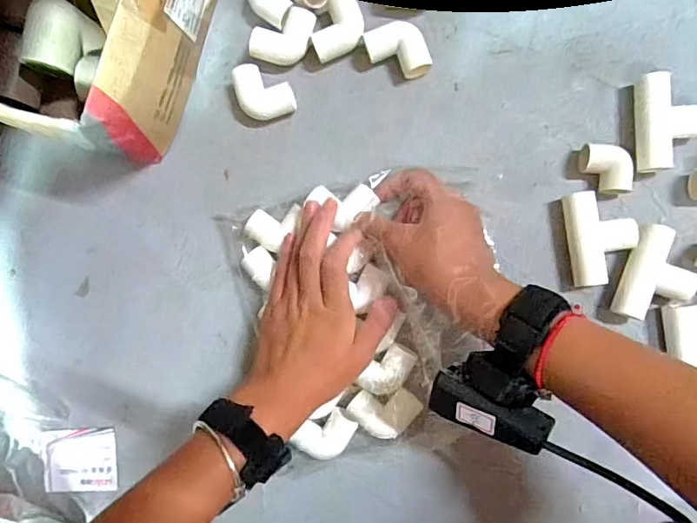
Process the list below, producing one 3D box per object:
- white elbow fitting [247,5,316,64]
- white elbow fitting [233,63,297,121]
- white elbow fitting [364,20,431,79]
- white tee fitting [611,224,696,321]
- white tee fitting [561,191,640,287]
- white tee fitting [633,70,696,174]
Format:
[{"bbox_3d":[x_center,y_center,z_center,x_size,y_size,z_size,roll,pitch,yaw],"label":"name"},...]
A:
[{"bbox_3d":[-0.052,-0.183,0.414,0.058,0.022,0.036,-29,87,6],"label":"white elbow fitting"},{"bbox_3d":[-0.071,-0.142,0.416,0.041,0.019,0.049,-29,87,6],"label":"white elbow fitting"},{"bbox_3d":[0.040,-0.167,0.405,0.043,0.022,0.045,-25,87,6],"label":"white elbow fitting"},{"bbox_3d":[0.236,0.011,0.385,0.047,0.024,0.071,16,92,6],"label":"white tee fitting"},{"bbox_3d":[0.193,-0.019,0.387,0.046,0.021,0.070,-8,89,7],"label":"white tee fitting"},{"bbox_3d":[0.245,-0.106,0.384,0.047,0.023,0.072,-2,90,7],"label":"white tee fitting"}]

